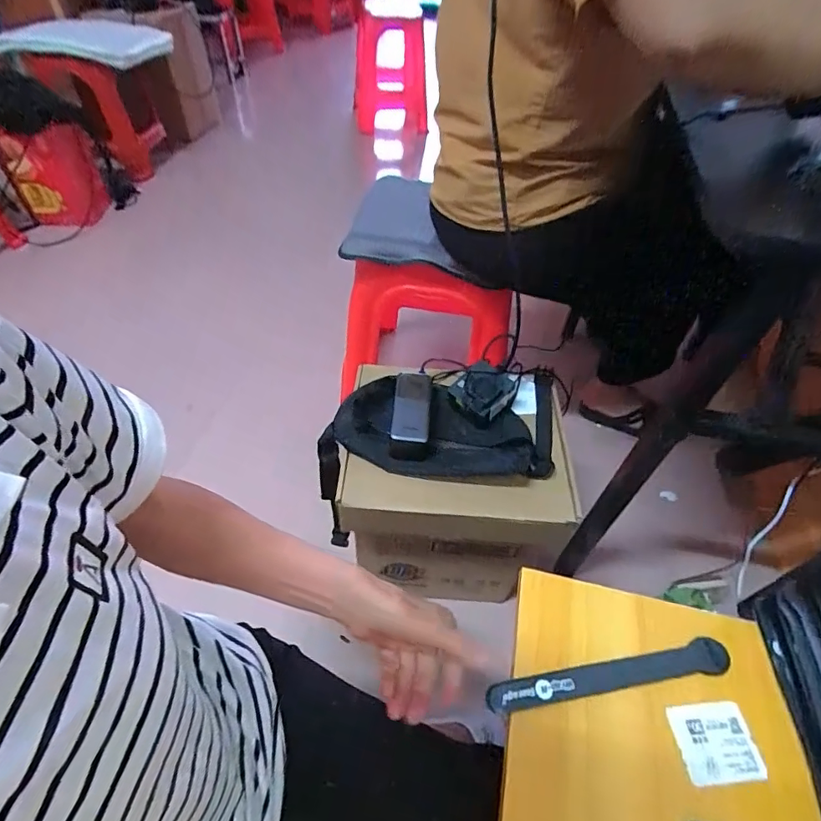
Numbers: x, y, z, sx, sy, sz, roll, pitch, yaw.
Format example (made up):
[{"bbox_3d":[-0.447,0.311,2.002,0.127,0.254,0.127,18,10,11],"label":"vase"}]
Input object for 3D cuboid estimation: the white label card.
[{"bbox_3d":[0.230,0.249,0.364,0.058,0.004,0.049,-3,50,-4],"label":"white label card"}]

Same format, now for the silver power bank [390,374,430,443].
[{"bbox_3d":[0.002,-0.007,0.700,0.057,0.019,0.122,18,49,-17],"label":"silver power bank"}]

